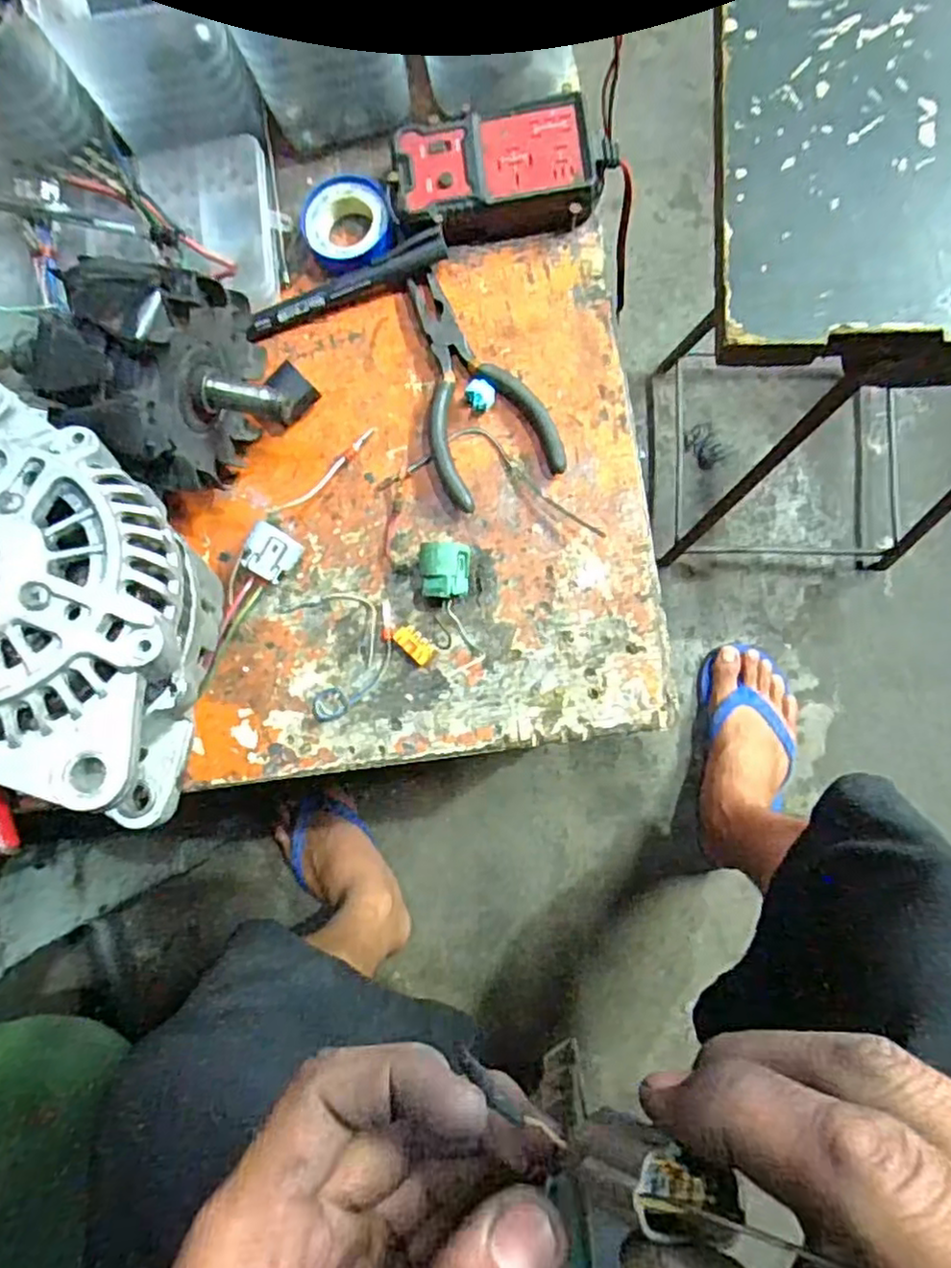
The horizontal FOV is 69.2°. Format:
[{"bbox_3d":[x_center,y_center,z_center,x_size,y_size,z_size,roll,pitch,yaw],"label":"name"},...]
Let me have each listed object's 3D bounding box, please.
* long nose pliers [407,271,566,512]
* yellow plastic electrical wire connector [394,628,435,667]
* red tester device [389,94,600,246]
[{"bbox_3d":[-0.006,-0.137,0.375,0.064,0.012,0.132,-23,84,2],"label":"long nose pliers"},{"bbox_3d":[-0.032,0.005,0.367,0.024,0.008,0.013,45,89,7],"label":"yellow plastic electrical wire connector"},{"bbox_3d":[0.009,-0.250,0.378,0.106,0.027,0.062,-8,84,4],"label":"red tester device"}]

